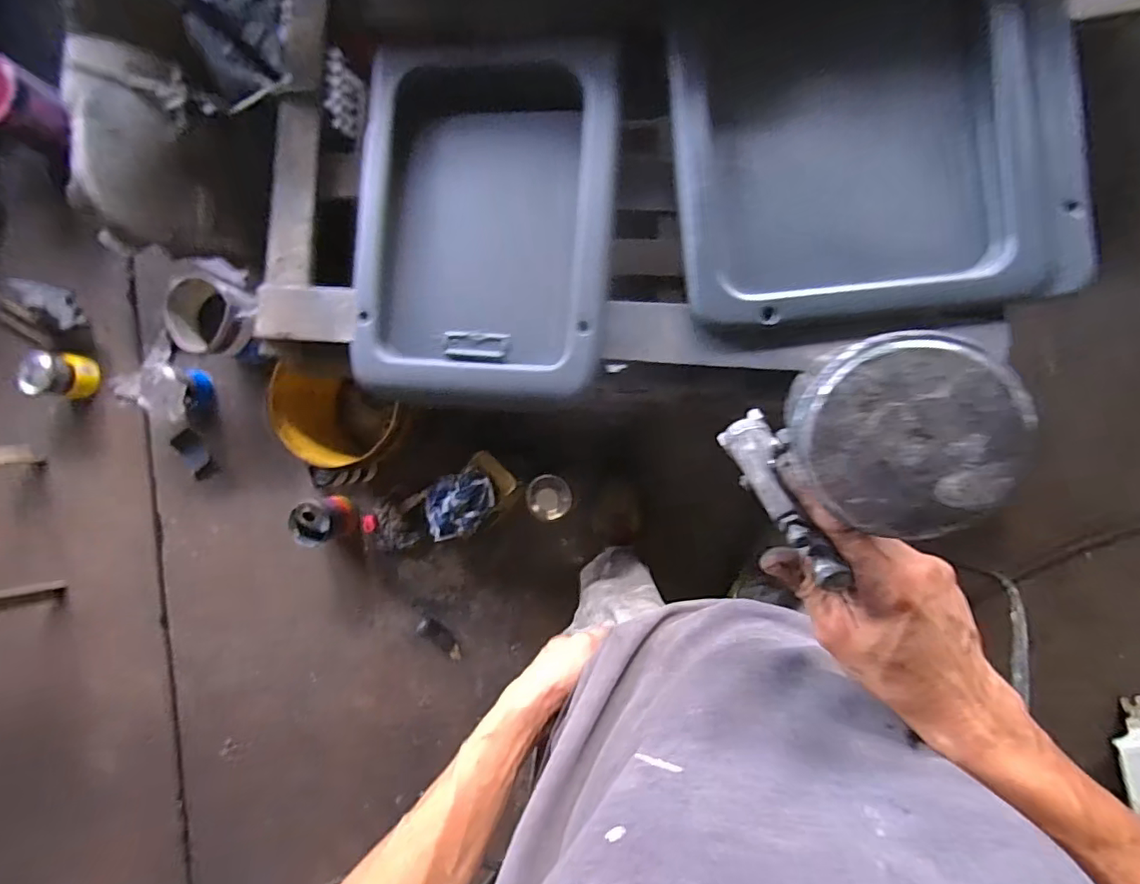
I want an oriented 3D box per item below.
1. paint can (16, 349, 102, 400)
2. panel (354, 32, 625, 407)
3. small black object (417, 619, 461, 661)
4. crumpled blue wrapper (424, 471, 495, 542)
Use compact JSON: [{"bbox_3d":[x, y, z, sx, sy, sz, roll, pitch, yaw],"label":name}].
[{"bbox_3d":[-1.335,-0.174,1.443,0.118,0.120,0.114,4,90,9],"label":"paint can"},{"bbox_3d":[-0.096,-0.251,0.641,0.291,0.053,0.396,4,90,9],"label":"panel"},{"bbox_3d":[-0.309,0.472,1.330,0.125,0.022,0.046,39,95,7],"label":"small black object"},{"bbox_3d":[-0.224,0.121,1.094,0.153,0.048,0.120,-21,86,8],"label":"crumpled blue wrapper"}]

